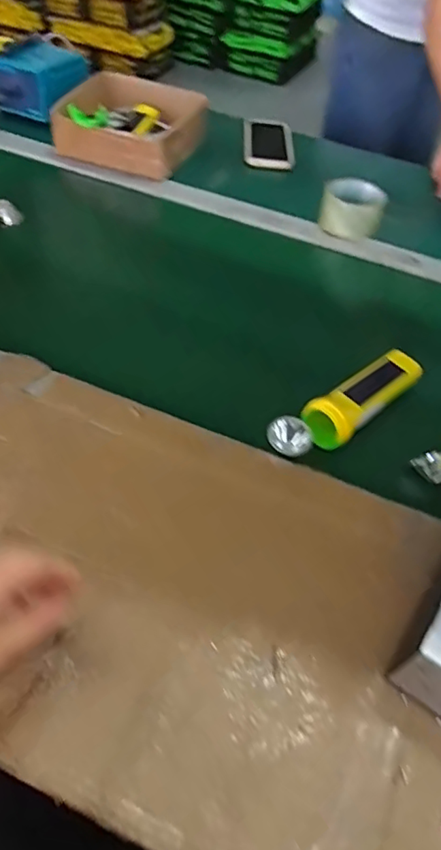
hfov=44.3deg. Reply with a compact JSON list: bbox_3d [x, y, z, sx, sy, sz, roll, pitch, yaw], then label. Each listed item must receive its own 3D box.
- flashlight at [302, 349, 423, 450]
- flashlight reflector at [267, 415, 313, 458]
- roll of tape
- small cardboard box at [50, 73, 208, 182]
[{"bbox_3d":[0.163,-0.034,0.603,0.168,0.048,0.051,-34,62,-27],"label":"flashlight"},{"bbox_3d":[0.074,0.012,0.571,0.043,0.043,0.012,-12,9,38],"label":"flashlight reflector"},{"bbox_3d":[0.207,-0.339,0.852,0.094,0.055,0.094,2,52,-3],"label":"roll of tape"},{"bbox_3d":[-0.152,-0.513,0.922,0.223,0.079,0.193,10,52,3],"label":"small cardboard box"}]

